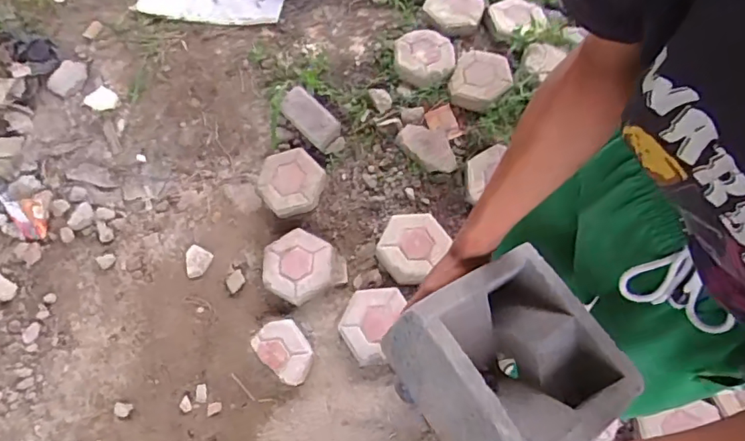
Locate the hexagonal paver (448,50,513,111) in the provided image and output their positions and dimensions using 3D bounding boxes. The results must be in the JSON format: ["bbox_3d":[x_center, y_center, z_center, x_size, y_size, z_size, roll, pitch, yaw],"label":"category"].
[{"bbox_3d":[0.349,-0.455,1.670,0.177,0.049,0.196,22,69,12],"label":"hexagonal paver"}]

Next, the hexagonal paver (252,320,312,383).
[{"bbox_3d":[-0.240,0.358,1.440,0.131,0.047,0.187,-38,70,-13],"label":"hexagonal paver"}]

